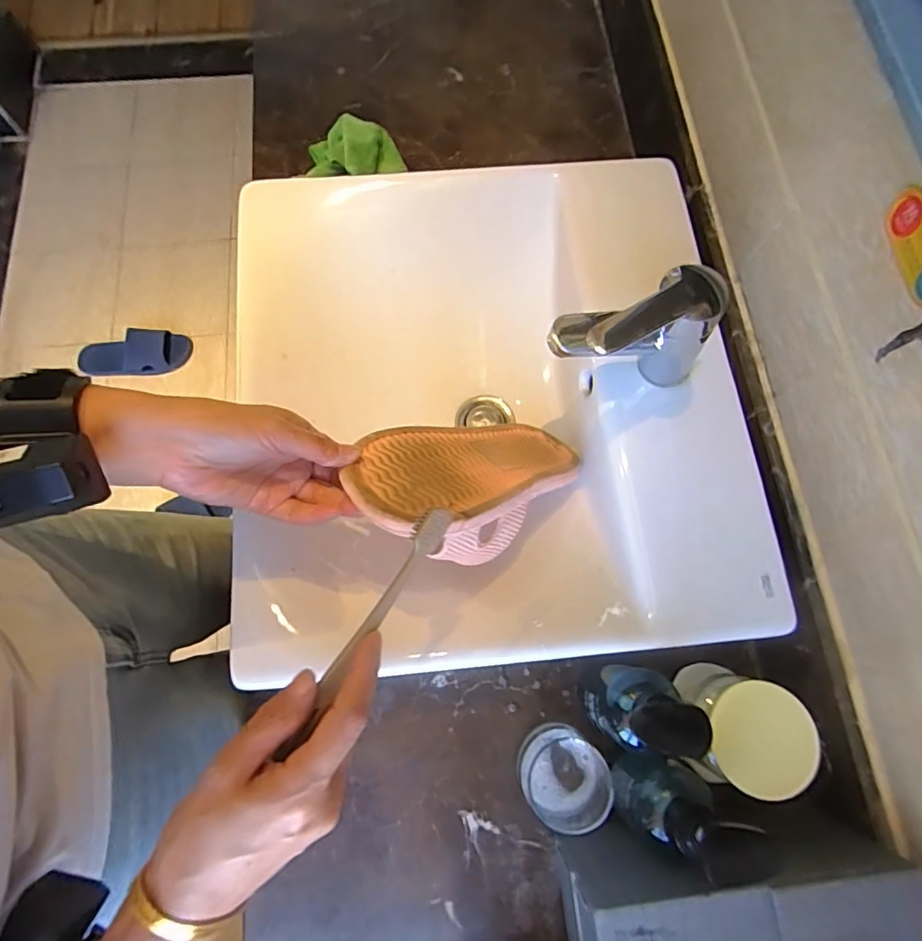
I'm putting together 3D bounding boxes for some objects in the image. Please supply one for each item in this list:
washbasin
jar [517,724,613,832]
[{"bbox_3d":[0.018,-0.059,0.507,0.421,0.137,0.456,-7,74,-3],"label":"washbasin"},{"bbox_3d":[0.088,0.264,0.444,0.072,0.070,0.072,0,74,-1],"label":"jar"}]

